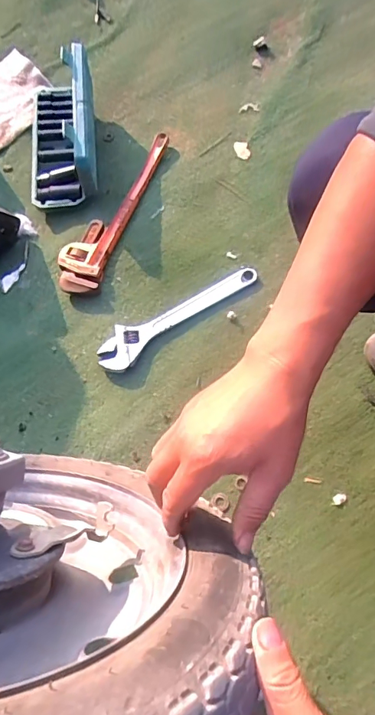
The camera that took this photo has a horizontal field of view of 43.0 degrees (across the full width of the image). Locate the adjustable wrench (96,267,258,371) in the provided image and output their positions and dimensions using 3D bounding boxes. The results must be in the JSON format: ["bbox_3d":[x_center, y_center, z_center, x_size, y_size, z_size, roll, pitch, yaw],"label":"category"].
[{"bbox_3d":[-0.019,-0.072,0.763,0.281,0.022,0.064,-34,70,-8],"label":"adjustable wrench"}]

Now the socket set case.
[{"bbox_3d":[-0.233,-0.434,0.870,0.133,0.105,0.308,-6,69,3],"label":"socket set case"}]

